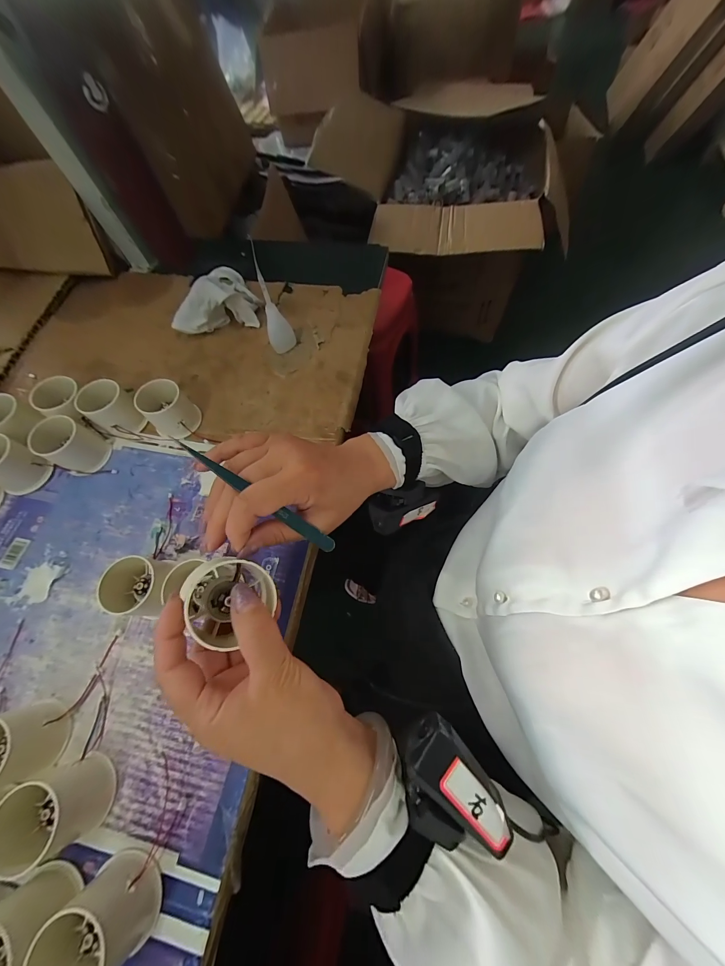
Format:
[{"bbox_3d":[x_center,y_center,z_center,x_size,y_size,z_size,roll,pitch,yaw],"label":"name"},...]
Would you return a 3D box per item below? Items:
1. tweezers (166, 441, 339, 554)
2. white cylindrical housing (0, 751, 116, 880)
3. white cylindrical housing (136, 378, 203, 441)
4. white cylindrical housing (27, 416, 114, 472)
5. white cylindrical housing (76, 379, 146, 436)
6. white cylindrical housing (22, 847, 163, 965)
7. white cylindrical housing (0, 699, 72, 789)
[{"bbox_3d":[-0.069,0.011,0.218,0.125,0.006,0.010,38,70,-18],"label":"tweezers"},{"bbox_3d":[-0.232,0.246,0.239,0.051,0.057,0.050,-1,67,2],"label":"white cylindrical housing"},{"bbox_3d":[-0.236,-0.088,0.390,0.060,0.050,0.054,40,74,17],"label":"white cylindrical housing"},{"bbox_3d":[-0.333,-0.043,0.365,0.046,0.050,0.048,-1,67,2],"label":"white cylindrical housing"},{"bbox_3d":[-0.301,-0.089,0.389,0.052,0.055,0.050,-1,67,2],"label":"white cylindrical housing"},{"bbox_3d":[-0.179,0.302,0.216,0.057,0.049,0.053,-1,67,2],"label":"white cylindrical housing"},{"bbox_3d":[-0.287,0.214,0.261,0.050,0.050,0.054,-1,67,2],"label":"white cylindrical housing"}]

